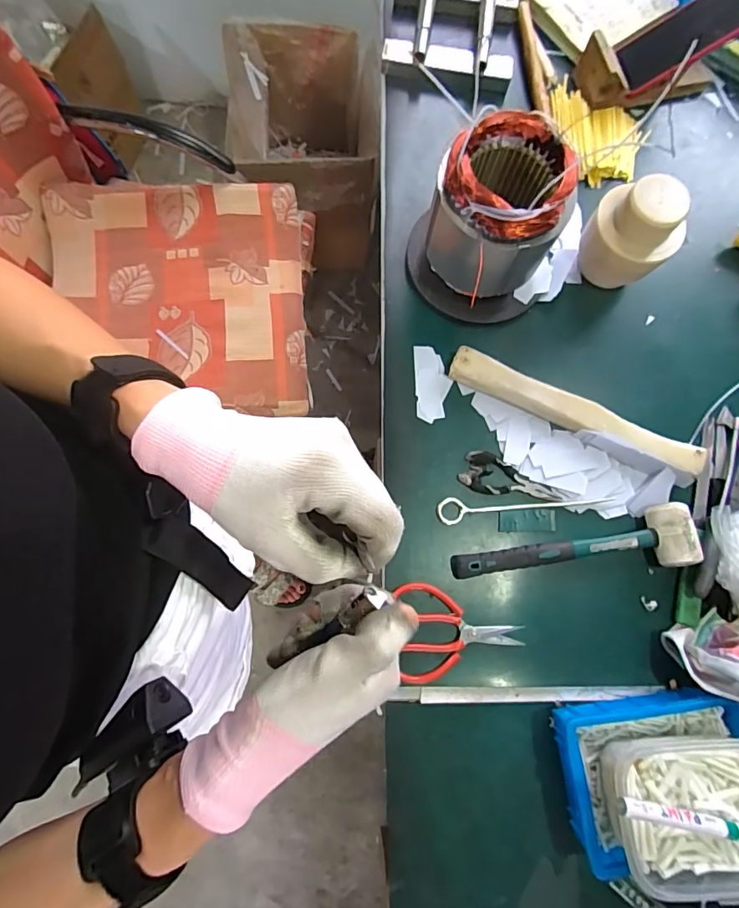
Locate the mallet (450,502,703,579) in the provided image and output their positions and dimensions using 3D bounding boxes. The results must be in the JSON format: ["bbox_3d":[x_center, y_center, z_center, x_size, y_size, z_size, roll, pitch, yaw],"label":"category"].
[{"bbox_3d":[0.239,0.110,0.555,0.278,0.045,0.068,-7,76,-2],"label":"mallet"}]

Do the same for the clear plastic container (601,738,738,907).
[{"bbox_3d":[0.305,0.326,0.439,0.173,0.071,0.118,-3,78,-3],"label":"clear plastic container"}]

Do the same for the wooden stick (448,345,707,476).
[{"bbox_3d":[0.259,-0.053,0.599,0.324,0.034,0.038,24,77,6],"label":"wooden stick"}]

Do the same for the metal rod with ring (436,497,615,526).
[{"bbox_3d":[0.193,0.068,0.584,0.217,0.005,0.032,-2,76,-1],"label":"metal rod with ring"}]

